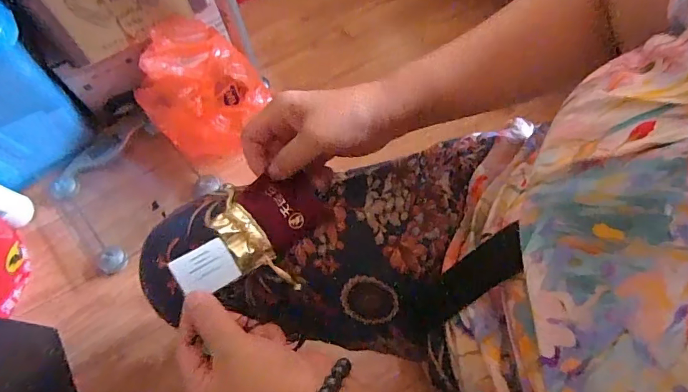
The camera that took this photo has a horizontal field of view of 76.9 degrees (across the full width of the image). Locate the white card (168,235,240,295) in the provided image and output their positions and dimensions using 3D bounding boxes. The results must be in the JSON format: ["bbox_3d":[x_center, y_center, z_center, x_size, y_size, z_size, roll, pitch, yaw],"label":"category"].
[{"bbox_3d":[-0.098,0.052,0.308,0.039,0.004,0.032,-29,90,-28],"label":"white card"}]

